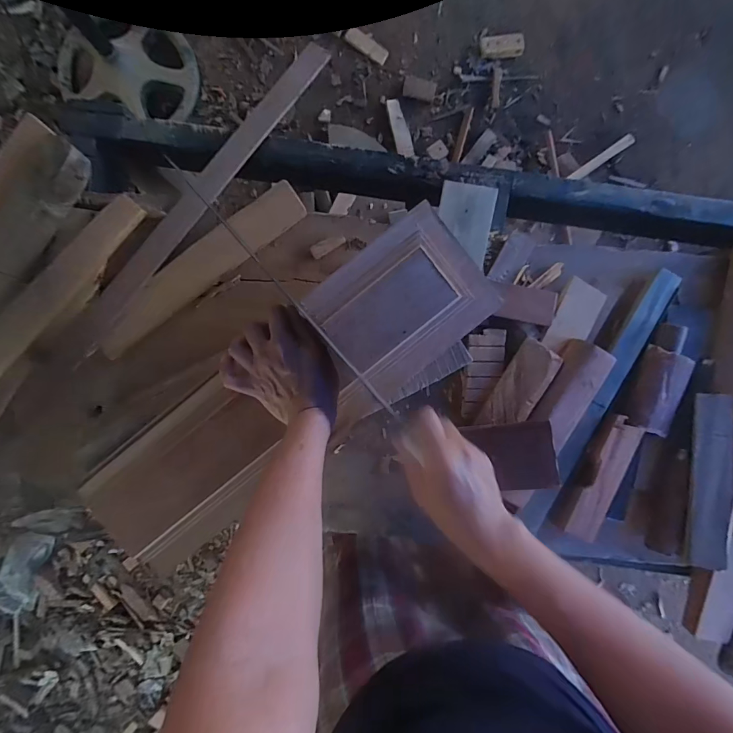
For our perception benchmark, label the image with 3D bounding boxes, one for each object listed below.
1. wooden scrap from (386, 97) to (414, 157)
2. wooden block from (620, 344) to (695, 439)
[{"bbox_3d":[0.101,-0.709,1.149,0.052,0.008,0.174,-12,90,-2],"label":"wooden scrap"},{"bbox_3d":[0.361,0.031,0.476,0.061,0.020,0.098,22,91,-1],"label":"wooden block"}]

